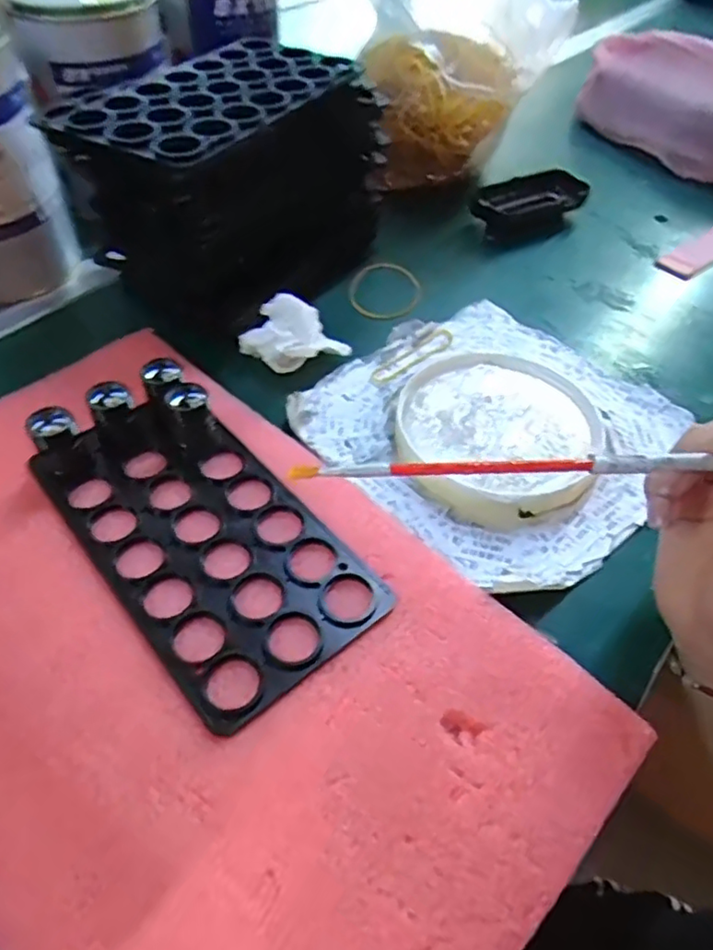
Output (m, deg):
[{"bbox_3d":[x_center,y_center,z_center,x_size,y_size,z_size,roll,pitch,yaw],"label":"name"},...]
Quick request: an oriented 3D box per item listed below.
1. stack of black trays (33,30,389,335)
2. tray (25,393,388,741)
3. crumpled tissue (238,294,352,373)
[{"bbox_3d":[-0.082,-0.204,0.444,0.120,0.132,0.215,26,52,19],"label":"stack of black trays"},{"bbox_3d":[-0.077,0.026,0.315,0.098,0.012,0.184,-32,57,-27],"label":"tray"},{"bbox_3d":[-0.043,-0.093,0.414,0.057,0.033,0.048,-27,55,-24],"label":"crumpled tissue"}]

